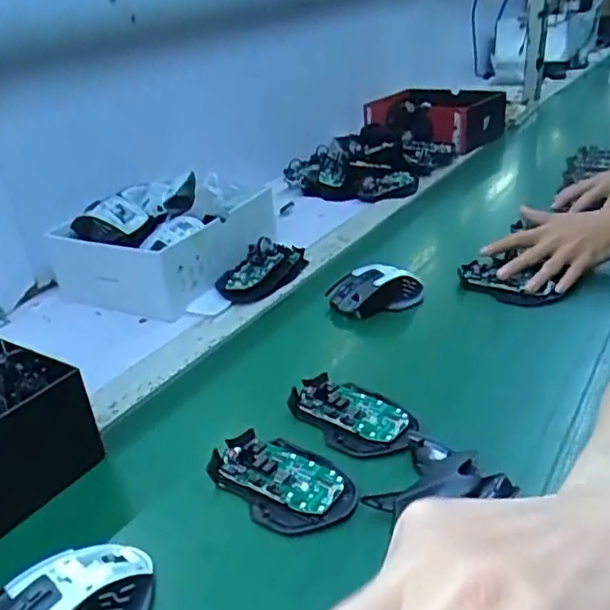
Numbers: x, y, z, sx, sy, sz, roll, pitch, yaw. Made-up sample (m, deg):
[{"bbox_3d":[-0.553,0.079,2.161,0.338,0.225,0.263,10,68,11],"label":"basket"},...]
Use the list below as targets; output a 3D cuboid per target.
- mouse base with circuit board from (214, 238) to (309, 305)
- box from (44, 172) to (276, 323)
[{"bbox_3d":[-0.055,-0.052,0.790,0.080,0.038,0.147,8,30,23],"label":"mouse base with circuit board"},{"bbox_3d":[-0.178,-0.100,0.830,0.198,0.110,0.261,9,31,26],"label":"box"}]

